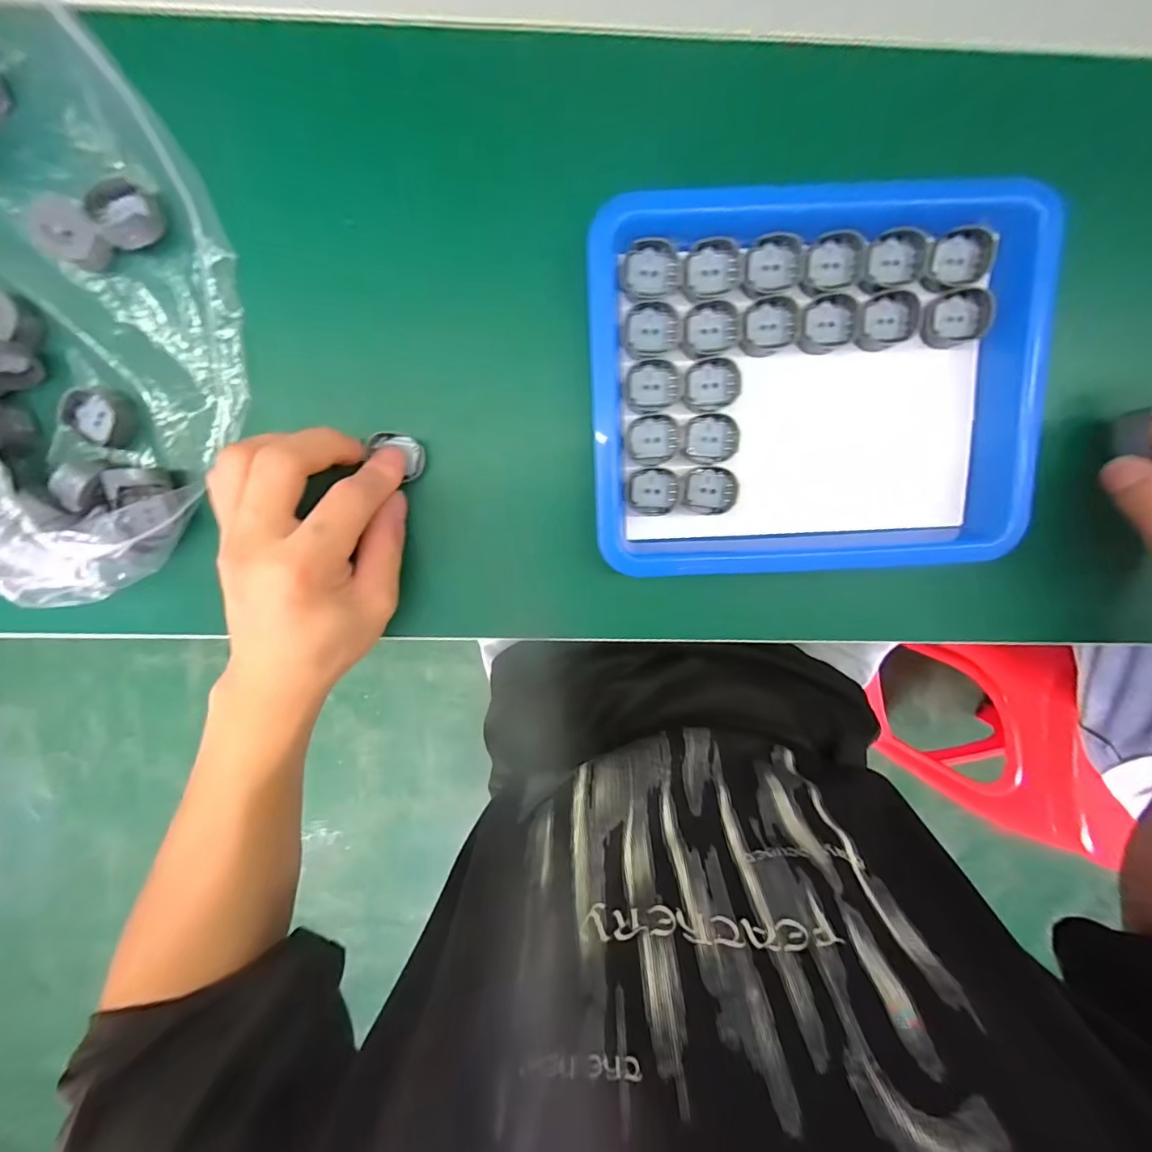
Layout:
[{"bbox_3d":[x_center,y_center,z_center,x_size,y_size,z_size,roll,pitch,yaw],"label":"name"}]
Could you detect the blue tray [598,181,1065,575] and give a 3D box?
[{"bbox_3d":[0.117,-0.092,0.247,0.213,0.031,0.180,-3,100,-1],"label":"blue tray"}]

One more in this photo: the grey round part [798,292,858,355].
[{"bbox_3d":[0.125,-0.125,0.242,0.028,0.004,0.025,-11,100,0],"label":"grey round part"}]

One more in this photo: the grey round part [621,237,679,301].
[{"bbox_3d":[0.035,-0.146,0.233,0.026,0.006,0.024,0,100,-2],"label":"grey round part"}]

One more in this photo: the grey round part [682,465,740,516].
[{"bbox_3d":[0.071,-0.045,0.256,0.027,0.006,0.024,4,99,-2],"label":"grey round part"}]

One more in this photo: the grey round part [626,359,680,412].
[{"bbox_3d":[0.039,-0.096,0.246,0.026,0.004,0.024,0,100,-2],"label":"grey round part"}]

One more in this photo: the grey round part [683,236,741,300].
[{"bbox_3d":[0.065,-0.147,0.233,0.026,0.005,0.024,0,100,-2],"label":"grey round part"}]

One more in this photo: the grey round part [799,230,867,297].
[{"bbox_3d":[0.124,-0.151,0.234,0.030,0.006,0.025,-12,100,0],"label":"grey round part"}]

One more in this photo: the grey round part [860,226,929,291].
[{"bbox_3d":[0.154,-0.152,0.234,0.030,0.005,0.024,-5,100,-1],"label":"grey round part"}]

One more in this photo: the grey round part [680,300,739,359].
[{"bbox_3d":[0.066,-0.122,0.241,0.028,0.004,0.024,-15,100,1],"label":"grey round part"}]

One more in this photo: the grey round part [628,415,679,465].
[{"bbox_3d":[0.040,-0.070,0.251,0.025,0.004,0.023,0,100,-2],"label":"grey round part"}]

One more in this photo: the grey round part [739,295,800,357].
[{"bbox_3d":[0.095,-0.123,0.241,0.028,0.004,0.025,-12,100,0],"label":"grey round part"}]

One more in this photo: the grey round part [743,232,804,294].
[{"bbox_3d":[0.096,-0.149,0.232,0.028,0.007,0.023,-1,100,-1],"label":"grey round part"}]

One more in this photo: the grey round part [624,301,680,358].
[{"bbox_3d":[0.037,-0.121,0.240,0.025,0.006,0.024,0,100,-2],"label":"grey round part"}]

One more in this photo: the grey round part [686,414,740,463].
[{"bbox_3d":[0.071,-0.071,0.251,0.027,0.004,0.023,4,99,-2],"label":"grey round part"}]

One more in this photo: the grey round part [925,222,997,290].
[{"bbox_3d":[0.186,-0.152,0.233,0.029,0.009,0.026,23,98,-5],"label":"grey round part"}]

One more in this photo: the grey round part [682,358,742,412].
[{"bbox_3d":[0.068,-0.096,0.246,0.028,0.006,0.024,-5,100,-1],"label":"grey round part"}]

